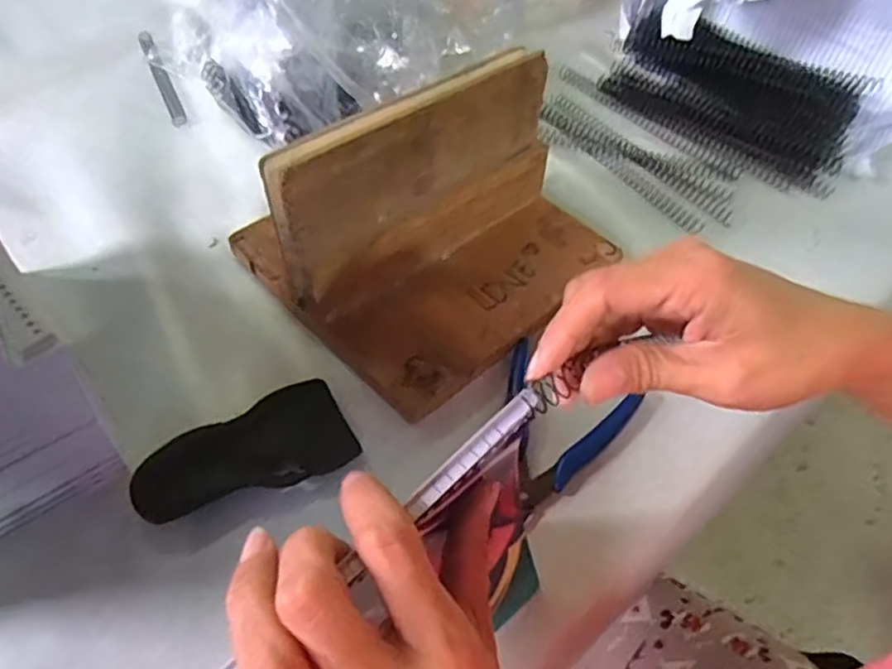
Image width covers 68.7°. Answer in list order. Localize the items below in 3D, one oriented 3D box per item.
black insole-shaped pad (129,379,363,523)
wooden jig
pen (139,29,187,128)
[{"bbox_3d":[-0.111,0.070,0.368,0.117,0.020,0.054,-26,58,-21],"label":"black insole-shaped pad"},{"bbox_3d":[-0.005,-0.085,0.431,0.209,0.127,0.183,-35,61,-26],"label":"wooden jig"},{"bbox_3d":[-0.275,-0.250,0.628,0.013,0.009,0.164,-20,56,-18],"label":"pen"}]

